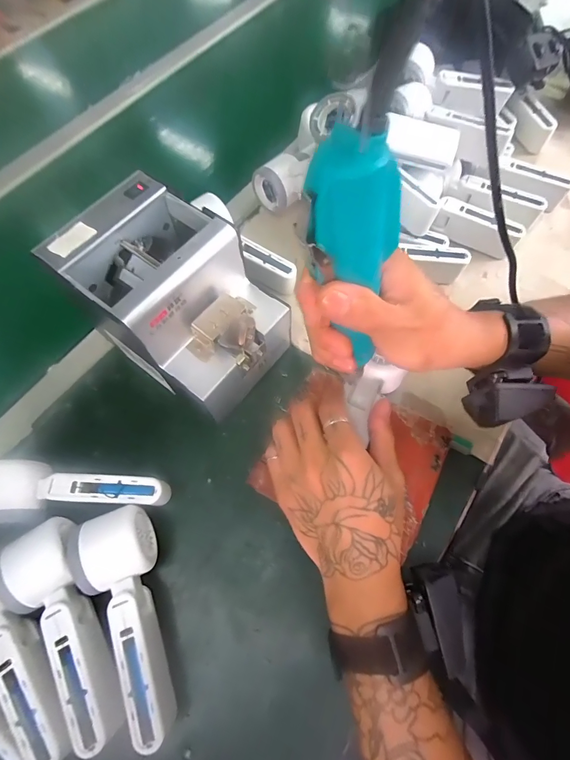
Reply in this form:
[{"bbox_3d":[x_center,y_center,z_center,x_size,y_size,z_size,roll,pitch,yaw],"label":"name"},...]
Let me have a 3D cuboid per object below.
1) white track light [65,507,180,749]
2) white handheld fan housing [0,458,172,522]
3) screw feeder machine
[{"bbox_3d":[-0.123,0.188,0.296,0.057,0.057,0.159,-23,66,-7],"label":"white track light"},{"bbox_3d":[-0.189,0.096,0.338,0.155,0.061,0.055,-7,65,0],"label":"white handheld fan housing"},{"bbox_3d":[-0.098,-0.074,0.344,0.176,0.117,0.129,32,71,16],"label":"screw feeder machine"}]

